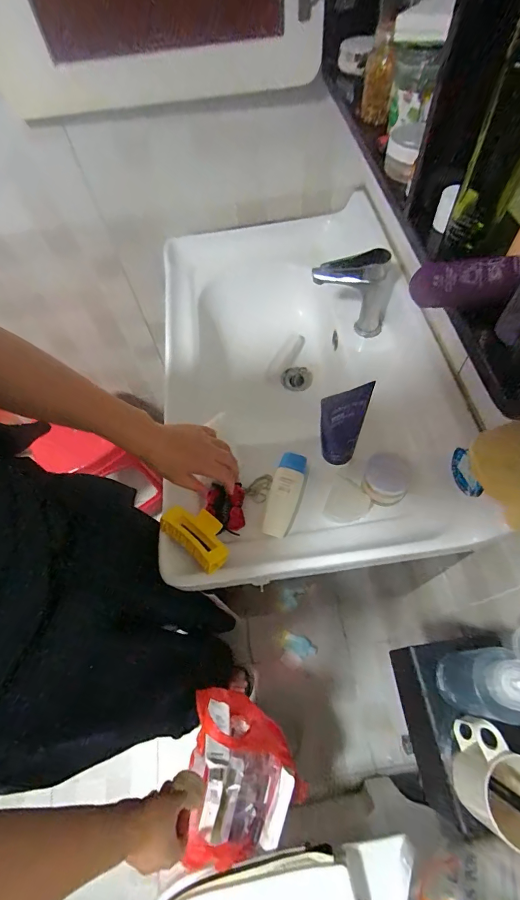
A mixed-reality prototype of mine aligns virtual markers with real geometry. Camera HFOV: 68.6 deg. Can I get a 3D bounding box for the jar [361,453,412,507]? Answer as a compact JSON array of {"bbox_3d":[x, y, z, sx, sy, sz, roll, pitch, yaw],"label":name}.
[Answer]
[{"bbox_3d":[0.188,0.045,0.572,0.063,0.067,0.056,19,63,15],"label":"jar"}]

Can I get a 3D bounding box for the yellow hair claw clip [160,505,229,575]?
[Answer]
[{"bbox_3d":[-0.086,0.115,0.529,0.103,0.030,0.058,36,68,22],"label":"yellow hair claw clip"}]

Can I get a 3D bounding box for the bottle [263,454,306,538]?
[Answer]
[{"bbox_3d":[0.038,0.068,0.590,0.044,0.021,0.136,14,61,12],"label":"bottle"}]

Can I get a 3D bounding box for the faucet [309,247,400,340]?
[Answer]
[{"bbox_3d":[0.171,-0.289,0.705,0.140,0.148,0.044,17,62,14],"label":"faucet"}]

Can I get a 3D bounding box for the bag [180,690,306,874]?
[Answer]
[{"bbox_3d":[-0.043,0.610,0.728,0.202,0.155,0.257,-5,59,2],"label":"bag"}]

